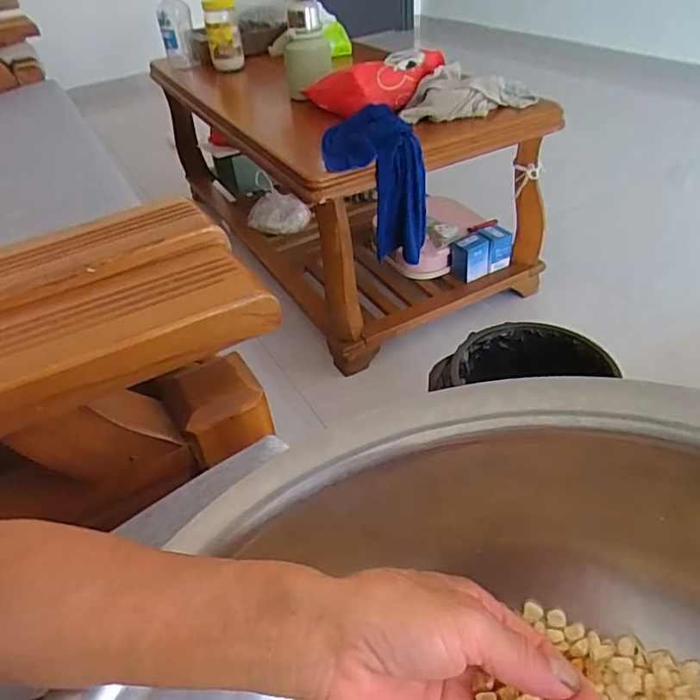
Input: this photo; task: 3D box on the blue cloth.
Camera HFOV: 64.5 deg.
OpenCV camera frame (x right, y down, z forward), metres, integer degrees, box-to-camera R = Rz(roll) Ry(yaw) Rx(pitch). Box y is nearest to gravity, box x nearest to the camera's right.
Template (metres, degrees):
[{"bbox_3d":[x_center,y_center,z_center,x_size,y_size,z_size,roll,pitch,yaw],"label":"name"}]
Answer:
[{"bbox_3d":[0.042,-0.299,1.013,0.158,0.226,0.174,-8,40,-3],"label":"blue cloth"}]

